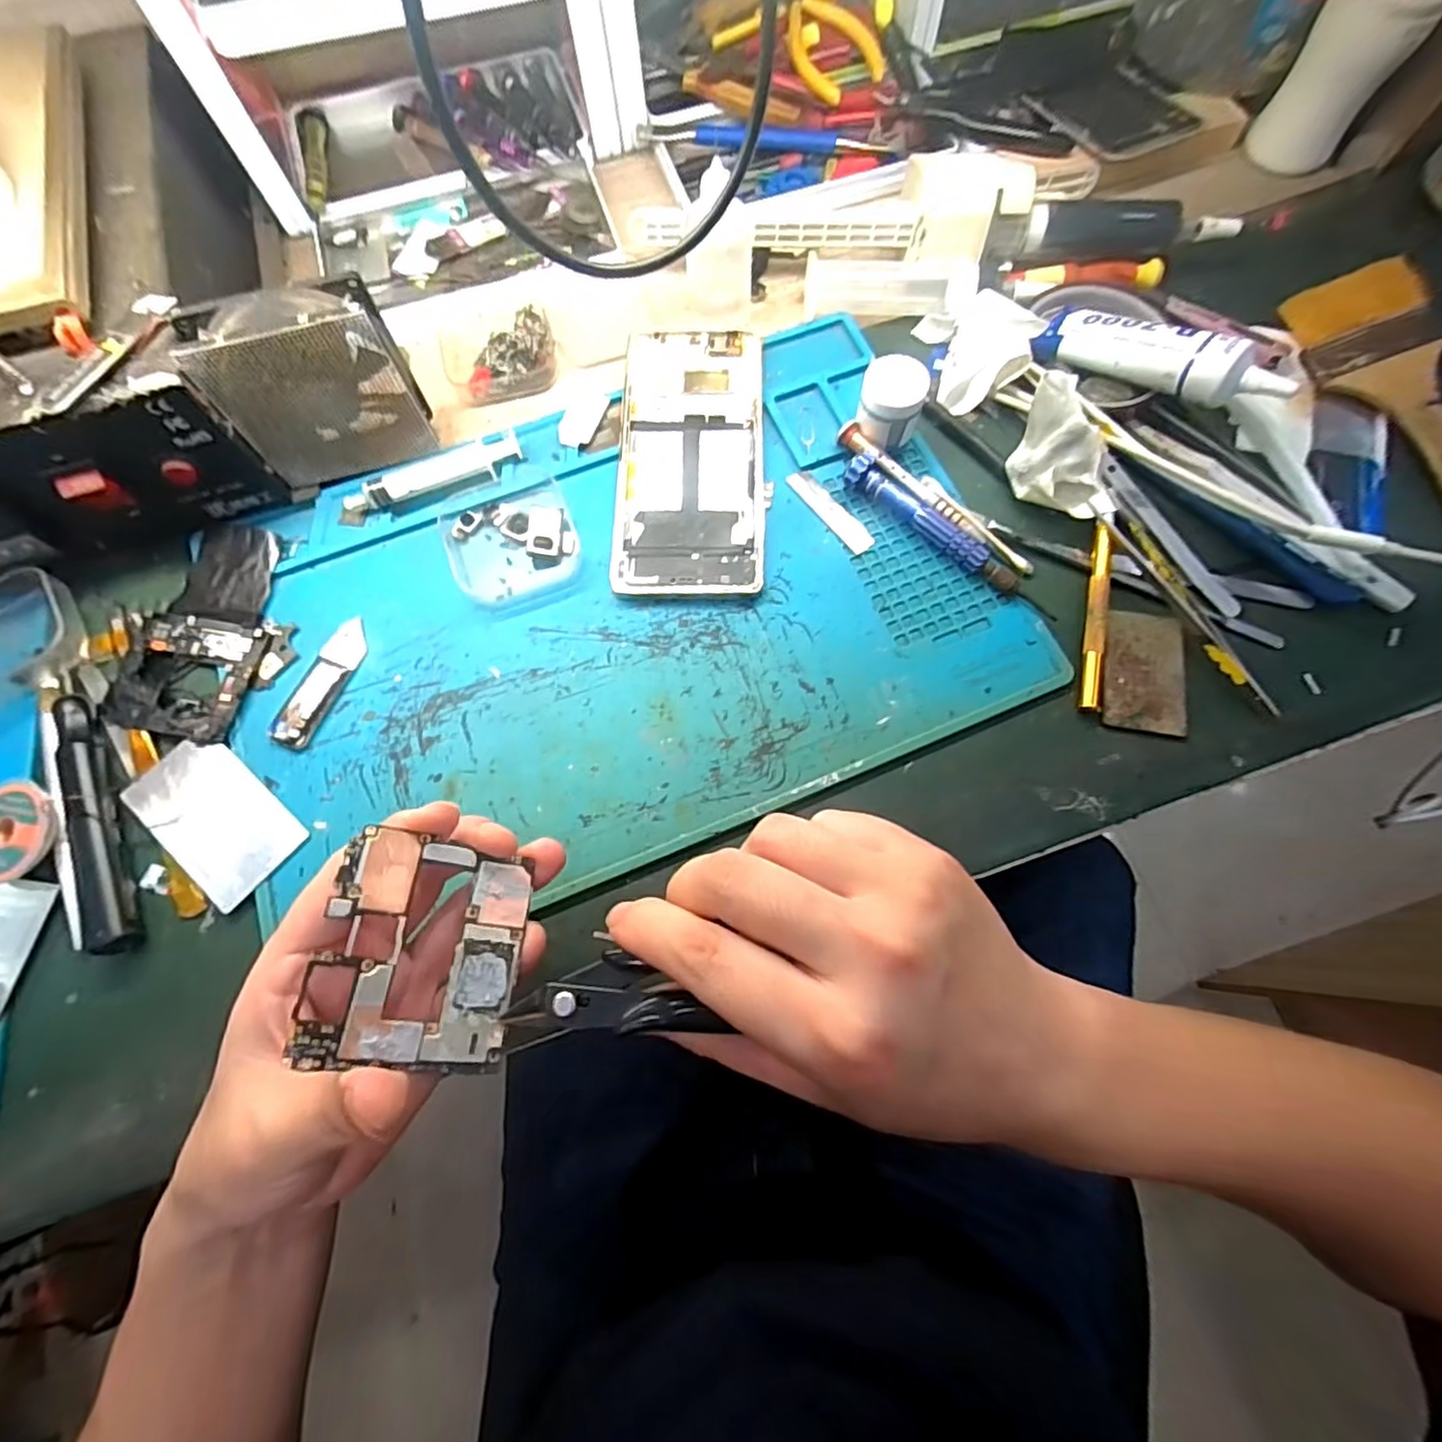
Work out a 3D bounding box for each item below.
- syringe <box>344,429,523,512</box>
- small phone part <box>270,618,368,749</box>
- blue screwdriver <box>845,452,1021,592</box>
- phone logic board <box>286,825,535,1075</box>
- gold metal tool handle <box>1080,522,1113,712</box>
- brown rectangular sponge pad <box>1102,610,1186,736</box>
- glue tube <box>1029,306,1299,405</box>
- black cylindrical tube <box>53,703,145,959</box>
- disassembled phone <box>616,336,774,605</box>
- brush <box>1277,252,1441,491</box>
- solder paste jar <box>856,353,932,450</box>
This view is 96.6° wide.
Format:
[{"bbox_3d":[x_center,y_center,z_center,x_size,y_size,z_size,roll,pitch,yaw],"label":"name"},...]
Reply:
[{"bbox_3d":[-0.151,-0.131,0.337,0.092,0.012,0.018,-22,75,-6],"label":"syringe"},{"bbox_3d":[-0.192,-0.019,0.308,0.019,0.006,0.066,21,75,6],"label":"small phone part"},{"bbox_3d":[0.105,-0.098,0.322,0.101,0.016,0.018,41,78,11],"label":"blue screwdriver"},{"bbox_3d":[-0.090,0.069,0.196,0.054,0.004,0.064,18,61,-27],"label":"phone logic board"},{"bbox_3d":[0.180,-0.050,0.307,0.009,0.009,0.094,12,74,4],"label":"gold metal tool handle"},{"bbox_3d":[0.200,-0.024,0.303,0.036,0.005,0.059,10,73,7],"label":"brown rectangular sponge pad"},{"bbox_3d":[0.223,-0.187,0.328,0.032,0.020,0.118,-45,59,-11],"label":"glue tube"},{"bbox_3d":[-0.280,0.043,0.287,0.014,0.013,0.123,-25,75,-7],"label":"black cylindrical tube"},{"bbox_3d":[-0.015,-0.140,0.340,0.075,0.009,0.158,0,74,1],"label":"disassembled phone"},{"bbox_3d":[0.364,-0.169,0.339,0.063,0.021,0.166,-13,74,-3],"label":"brush"},{"bbox_3d":[0.086,-0.161,0.330,0.031,0.038,0.029,0,74,0],"label":"solder paste jar"}]

